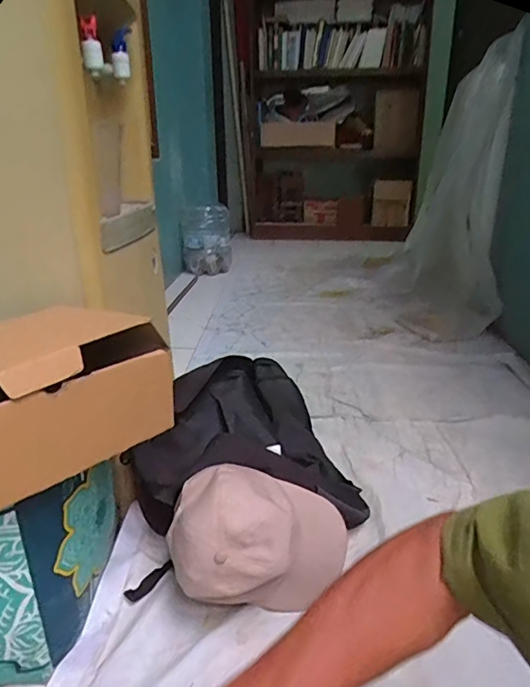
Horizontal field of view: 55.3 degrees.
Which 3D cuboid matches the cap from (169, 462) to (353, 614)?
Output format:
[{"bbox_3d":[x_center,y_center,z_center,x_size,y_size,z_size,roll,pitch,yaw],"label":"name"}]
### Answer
[{"bbox_3d":[-0.002,0.275,0.695,0.230,0.173,0.112,24,-16,-25],"label":"cap"}]

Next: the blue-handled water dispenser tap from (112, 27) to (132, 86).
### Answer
[{"bbox_3d":[-0.225,-0.453,0.795,0.030,0.074,0.035,-4,23,-12],"label":"blue-handled water dispenser tap"}]

